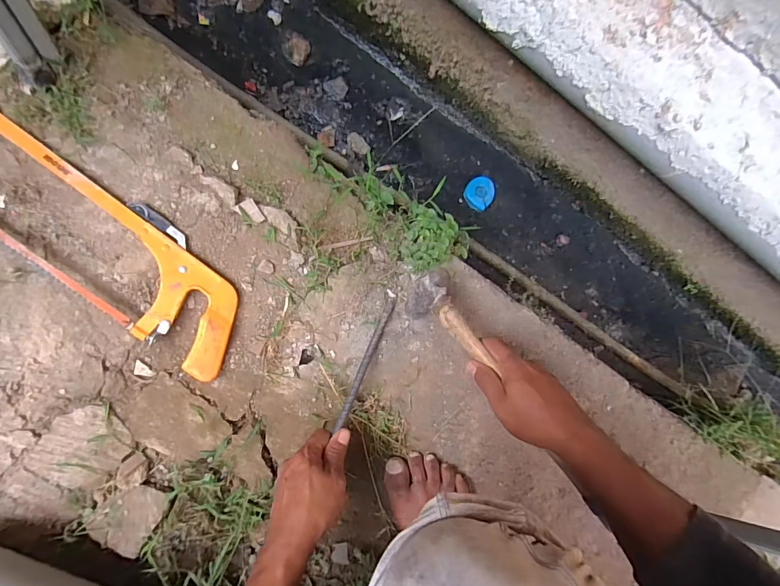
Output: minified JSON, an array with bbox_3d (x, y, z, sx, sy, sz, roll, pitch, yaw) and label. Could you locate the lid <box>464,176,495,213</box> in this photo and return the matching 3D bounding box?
[{"bbox_3d":[0.162,-0.180,0.704,0.049,0.015,0.063,28,86,-8],"label":"lid"}]

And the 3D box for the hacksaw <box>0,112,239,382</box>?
[{"bbox_3d":[-0.369,-0.070,0.462,0.442,0.022,0.117,38,84,-7],"label":"hacksaw"}]

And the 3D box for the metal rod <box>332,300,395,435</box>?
[{"bbox_3d":[-0.031,0.090,0.509,0.011,0.011,0.177,27,70,-8],"label":"metal rod"}]

